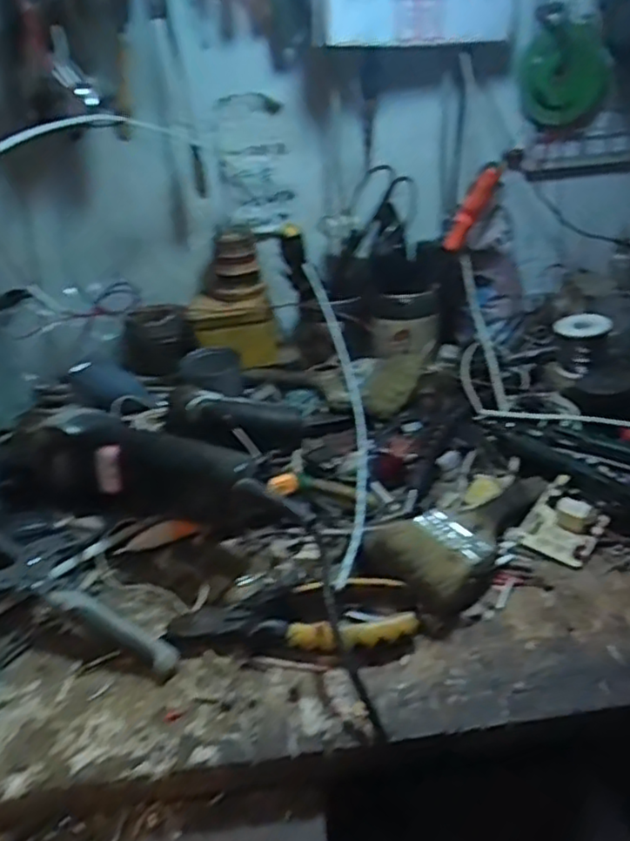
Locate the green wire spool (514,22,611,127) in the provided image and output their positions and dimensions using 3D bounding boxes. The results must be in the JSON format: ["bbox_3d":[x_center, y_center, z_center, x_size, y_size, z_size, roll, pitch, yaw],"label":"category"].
[{"bbox_3d":[0.268,-0.374,0.727,0.094,0.094,0.056,5,30,18],"label":"green wire spool"}]

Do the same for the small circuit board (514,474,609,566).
[{"bbox_3d":[0.188,0.075,0.503,0.052,0.025,0.062,21,38,38],"label":"small circuit board"}]

